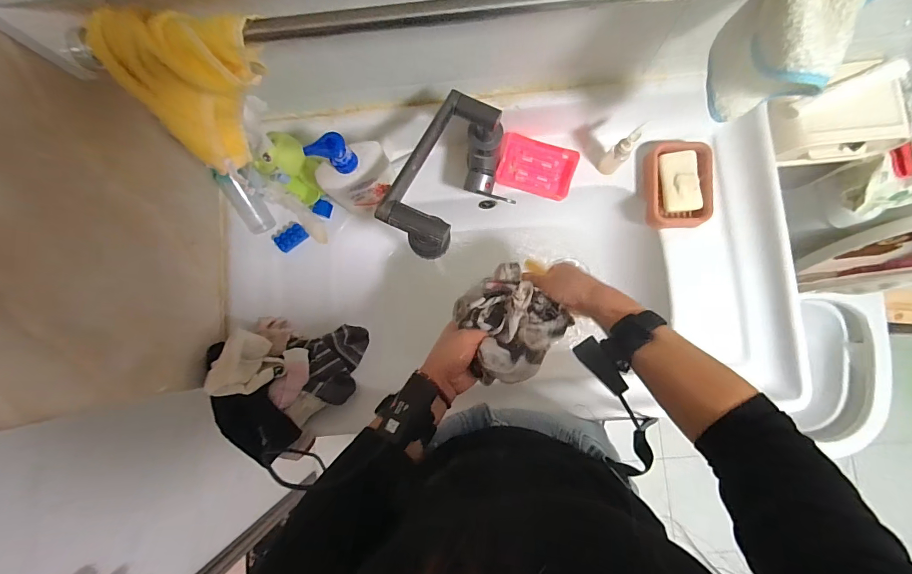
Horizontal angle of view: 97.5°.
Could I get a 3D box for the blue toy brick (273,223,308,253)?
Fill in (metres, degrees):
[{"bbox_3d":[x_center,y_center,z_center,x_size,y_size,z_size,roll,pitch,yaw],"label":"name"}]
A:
[{"bbox_3d":[-0.262,-0.078,0.635,0.048,0.019,0.026,-37,84,-1],"label":"blue toy brick"}]

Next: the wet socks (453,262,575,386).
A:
[{"bbox_3d":[0.065,0.049,0.501,0.125,0.070,0.130,0,84,3],"label":"wet socks"}]

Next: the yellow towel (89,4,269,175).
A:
[{"bbox_3d":[-0.223,-0.186,0.384,0.120,0.155,0.074,-29,84,0],"label":"yellow towel"}]

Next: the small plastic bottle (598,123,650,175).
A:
[{"bbox_3d":[0.233,-0.191,0.571,0.027,0.133,0.023,38,87,6],"label":"small plastic bottle"}]

